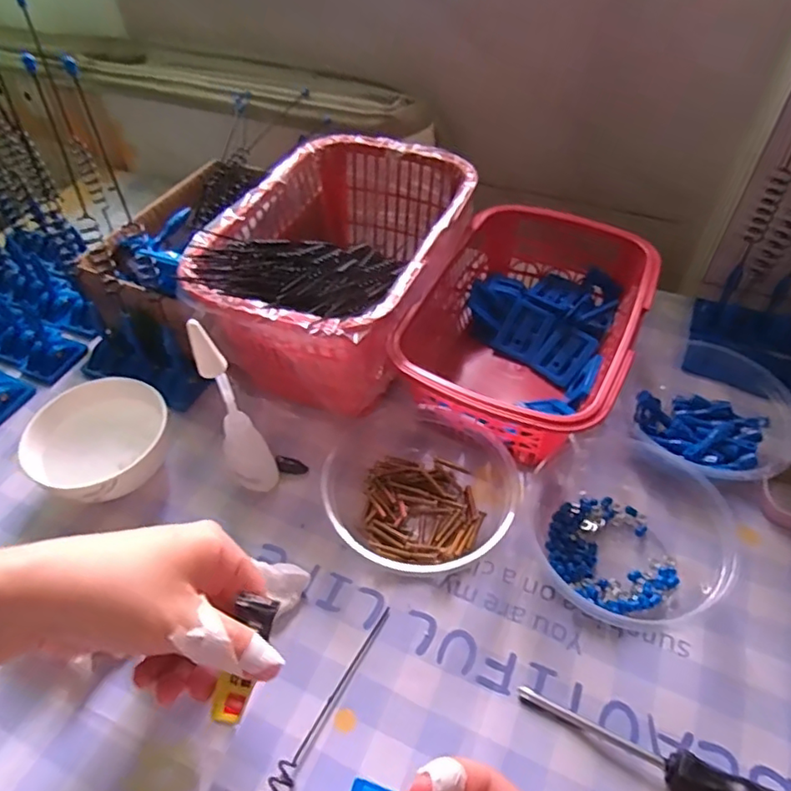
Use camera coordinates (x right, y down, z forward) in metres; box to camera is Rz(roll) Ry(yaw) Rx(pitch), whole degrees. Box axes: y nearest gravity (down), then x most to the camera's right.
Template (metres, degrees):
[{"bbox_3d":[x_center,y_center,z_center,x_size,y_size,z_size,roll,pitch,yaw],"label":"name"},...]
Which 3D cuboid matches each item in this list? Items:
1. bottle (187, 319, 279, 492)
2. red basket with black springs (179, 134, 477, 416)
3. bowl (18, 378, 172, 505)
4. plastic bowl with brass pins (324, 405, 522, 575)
[{"bbox_3d":[-0.095,0.015,0.344,0.028,0.137,0.021,10,52,10],"label":"bottle"},{"bbox_3d":[-0.042,-0.100,0.453,0.157,0.101,0.229,18,54,16],"label":"red basket with black springs"},{"bbox_3d":[-0.193,0.035,0.392,0.085,0.048,0.087,-1,51,1],"label":"bowl"},{"bbox_3d":[0.014,0.050,0.379,0.116,0.038,0.125,-21,54,-14],"label":"plastic bowl with brass pins"}]

